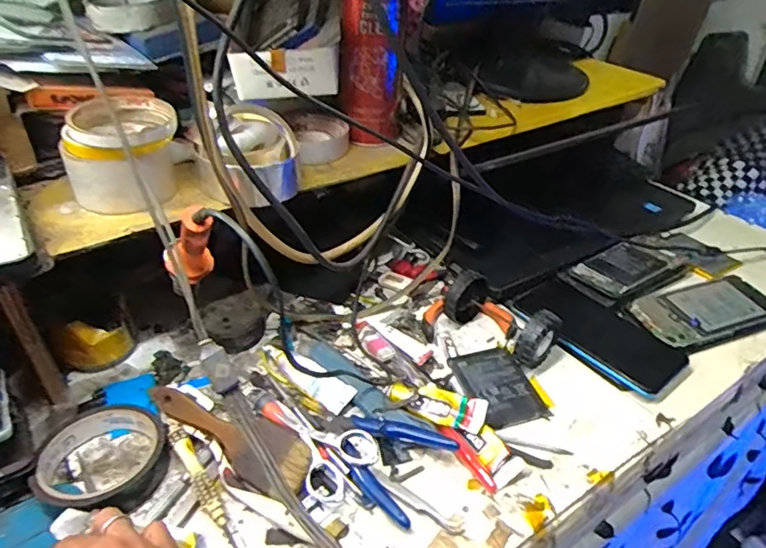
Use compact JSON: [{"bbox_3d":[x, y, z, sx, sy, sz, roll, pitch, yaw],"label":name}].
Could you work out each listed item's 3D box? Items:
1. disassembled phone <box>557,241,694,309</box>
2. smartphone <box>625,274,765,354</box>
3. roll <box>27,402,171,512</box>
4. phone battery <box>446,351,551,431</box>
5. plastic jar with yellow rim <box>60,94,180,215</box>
[{"bbox_3d":[0.286,-0.008,0.644,0.143,0.020,0.072,-19,41,-25],"label":"disassembled phone"},{"bbox_3d":[0.353,0.036,0.599,0.166,0.011,0.082,-13,39,-18],"label":"smartphone"},{"bbox_3d":[-0.214,0.140,0.424,0.090,0.026,0.092,11,37,13],"label":"roll"},{"bbox_3d":[0.106,0.103,0.503,0.063,0.009,0.083,-10,38,-15],"label":"phone battery"},{"bbox_3d":[-0.228,-0.106,0.488,0.098,0.072,0.084,-13,39,-19],"label":"plastic jar with yellow rim"}]

